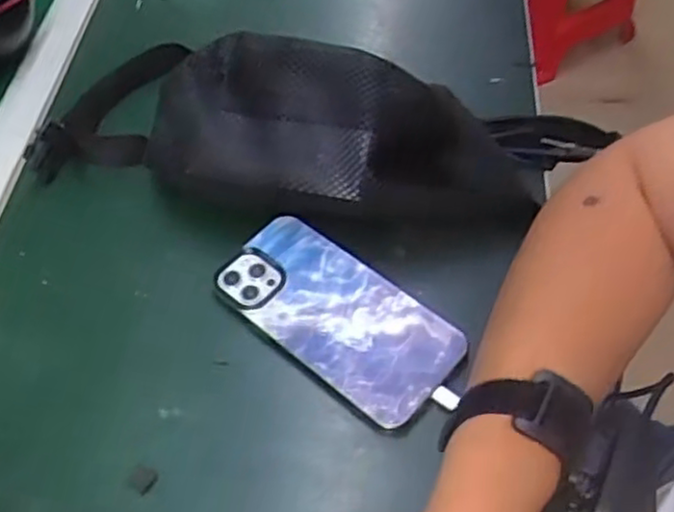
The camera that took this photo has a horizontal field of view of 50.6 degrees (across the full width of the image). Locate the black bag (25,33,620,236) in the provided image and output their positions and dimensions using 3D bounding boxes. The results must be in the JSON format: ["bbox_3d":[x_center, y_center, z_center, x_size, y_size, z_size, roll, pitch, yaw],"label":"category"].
[{"bbox_3d":[-0.008,-0.081,0.477,0.398,0.096,0.124,1,55,3],"label":"black bag"}]

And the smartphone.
[{"bbox_3d":[-0.002,0.039,0.454,0.159,0.017,0.079,34,63,23],"label":"smartphone"}]

